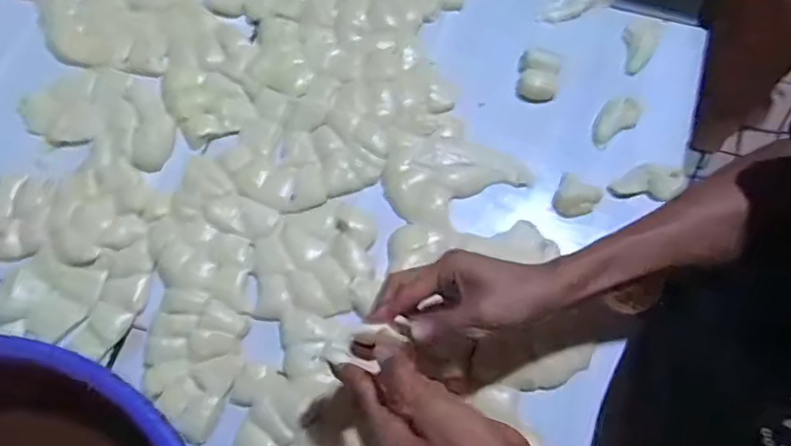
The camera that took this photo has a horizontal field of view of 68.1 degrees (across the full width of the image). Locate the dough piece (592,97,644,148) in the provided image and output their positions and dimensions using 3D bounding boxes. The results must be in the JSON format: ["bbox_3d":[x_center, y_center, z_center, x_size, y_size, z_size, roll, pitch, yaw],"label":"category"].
[{"bbox_3d":[0.233,-0.111,0.619,0.059,0.012,0.037,-29,74,-8],"label":"dough piece"}]

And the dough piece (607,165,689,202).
[{"bbox_3d":[0.260,-0.042,0.601,0.074,0.010,0.034,8,73,4],"label":"dough piece"}]

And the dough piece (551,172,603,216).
[{"bbox_3d":[0.188,-0.026,0.608,0.043,0.010,0.048,27,75,10],"label":"dough piece"}]

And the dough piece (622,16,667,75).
[{"bbox_3d":[0.270,-0.199,0.652,0.039,0.013,0.073,30,75,10],"label":"dough piece"}]

